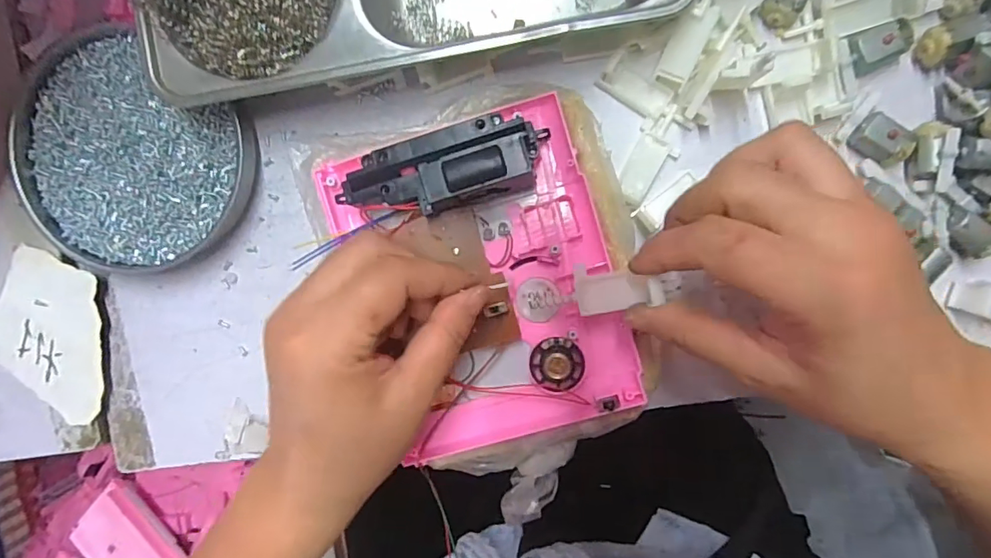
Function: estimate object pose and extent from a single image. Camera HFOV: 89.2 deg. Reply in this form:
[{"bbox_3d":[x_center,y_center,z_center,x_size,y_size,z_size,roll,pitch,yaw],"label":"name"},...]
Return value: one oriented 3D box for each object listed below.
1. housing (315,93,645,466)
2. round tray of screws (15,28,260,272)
[{"bbox_3d":[-0.003,0.008,0.251,0.140,0.041,0.172,-16,93,6],"label":"housing"},{"bbox_3d":[-0.215,-0.068,0.295,0.131,0.017,0.119,35,97,0],"label":"round tray of screws"}]

